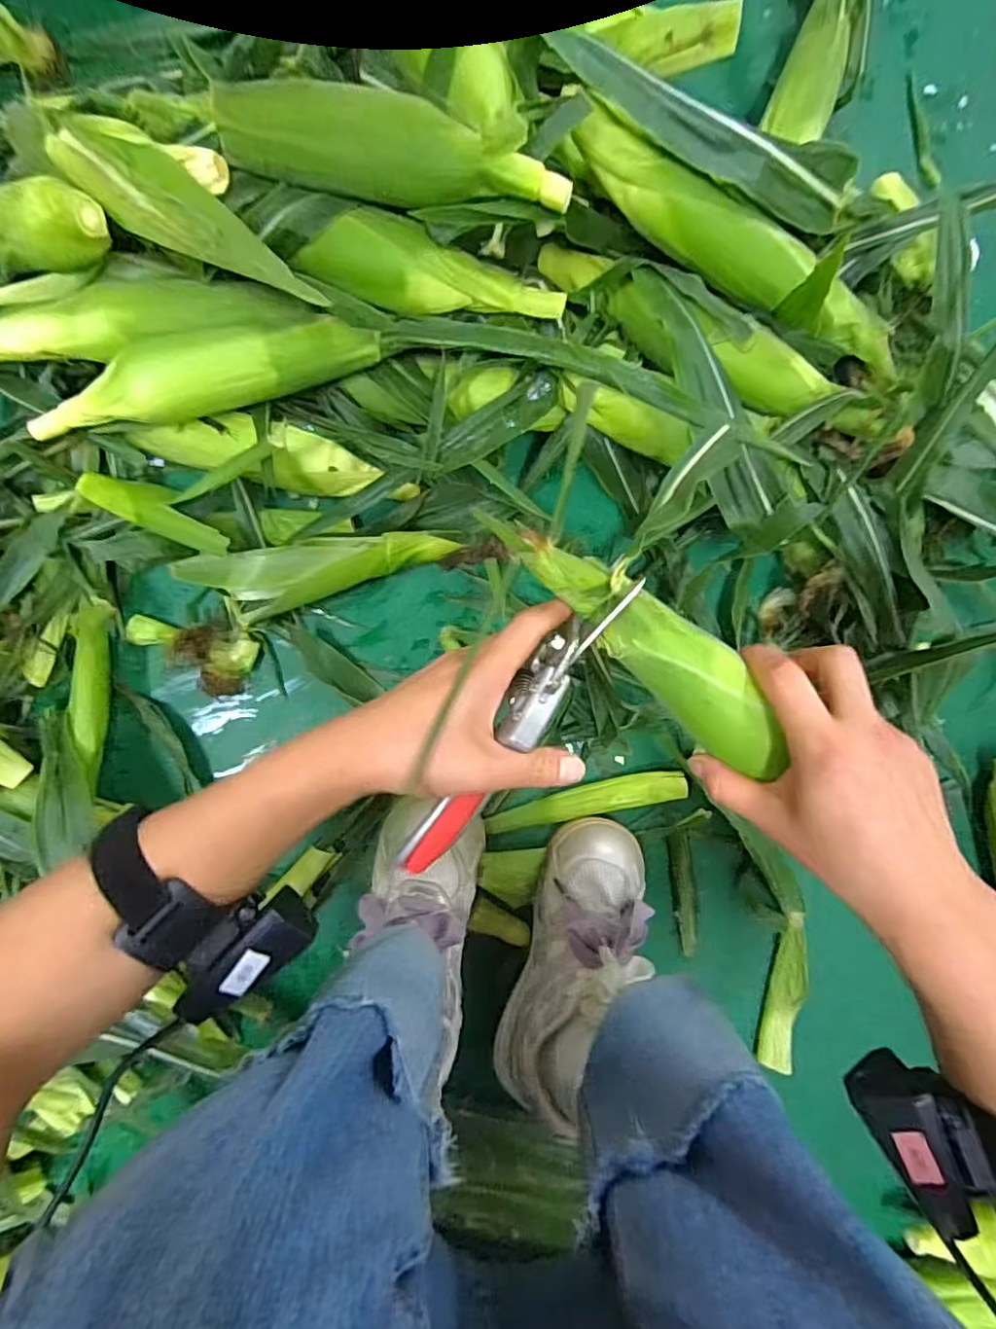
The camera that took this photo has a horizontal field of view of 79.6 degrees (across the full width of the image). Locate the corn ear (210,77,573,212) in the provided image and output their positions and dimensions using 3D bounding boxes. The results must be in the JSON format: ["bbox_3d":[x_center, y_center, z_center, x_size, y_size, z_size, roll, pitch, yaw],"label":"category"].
[{"bbox_3d":[-0.077,-0.346,0.409,0.253,0.055,0.047,16,89,-3],"label":"corn ear"}]

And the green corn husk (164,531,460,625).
[{"bbox_3d":[-0.153,-0.077,0.520,0.233,0.044,0.057,-8,90,-3],"label":"green corn husk"}]

